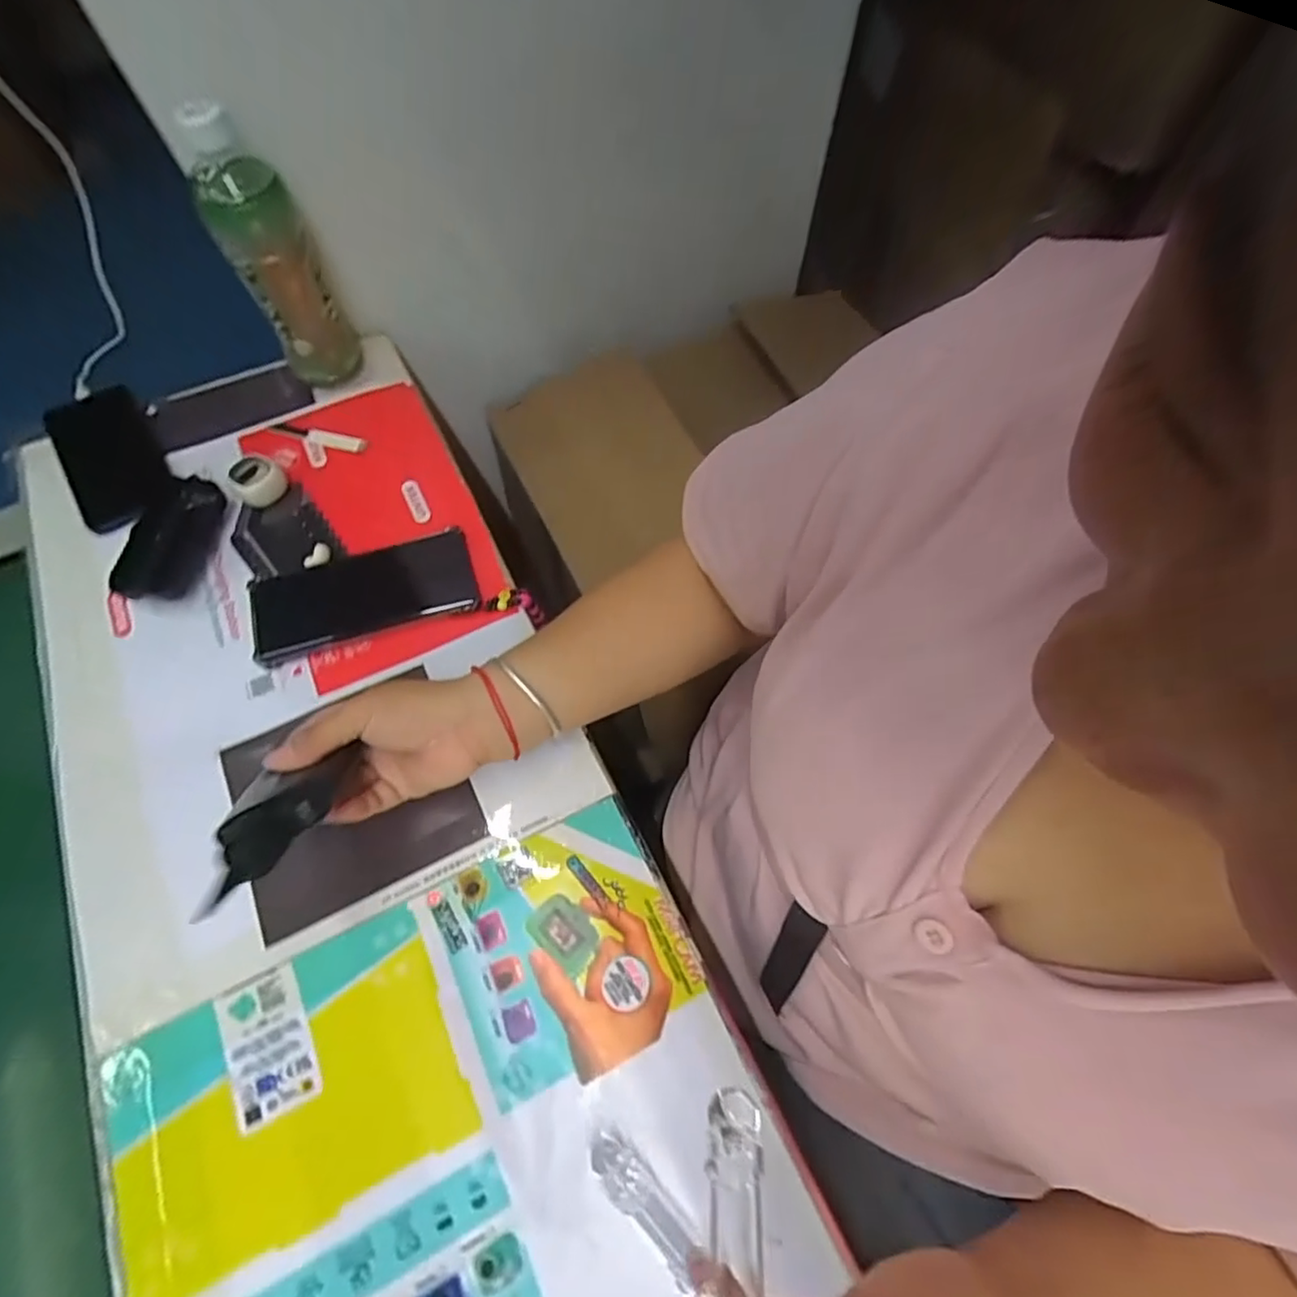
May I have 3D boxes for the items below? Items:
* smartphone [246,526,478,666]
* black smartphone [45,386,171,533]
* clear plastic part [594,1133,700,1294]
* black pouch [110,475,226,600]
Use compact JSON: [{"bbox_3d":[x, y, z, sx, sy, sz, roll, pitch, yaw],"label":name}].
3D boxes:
[{"bbox_3d":[-0.219,-0.045,0.482,0.160,0.014,0.073,-17,67,-9],"label":"smartphone"},{"bbox_3d":[-0.465,-0.172,0.538,0.071,0.007,0.164,-32,70,-15],"label":"black smartphone"},{"bbox_3d":[-0.003,0.288,0.327,0.018,0.017,0.073,-41,72,-18],"label":"clear plastic part"},{"bbox_3d":[-0.379,-0.090,0.496,0.056,0.021,0.107,2,65,0],"label":"black pouch"}]

